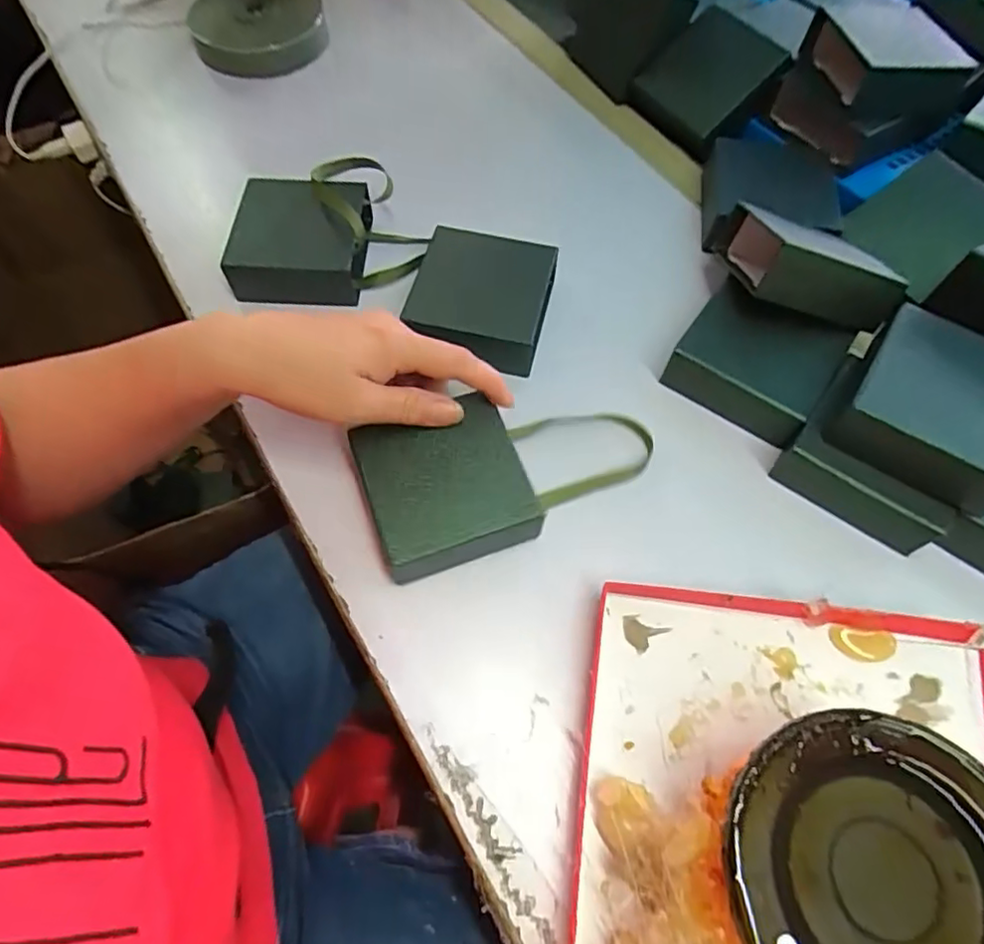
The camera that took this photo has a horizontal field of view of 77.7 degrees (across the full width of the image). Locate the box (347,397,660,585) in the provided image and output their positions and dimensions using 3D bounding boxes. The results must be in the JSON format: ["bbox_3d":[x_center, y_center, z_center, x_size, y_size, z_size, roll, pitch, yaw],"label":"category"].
[{"bbox_3d":[0.013,-0.003,0.369,0.173,0.040,0.084,-18,65,-9],"label":"box"}]

